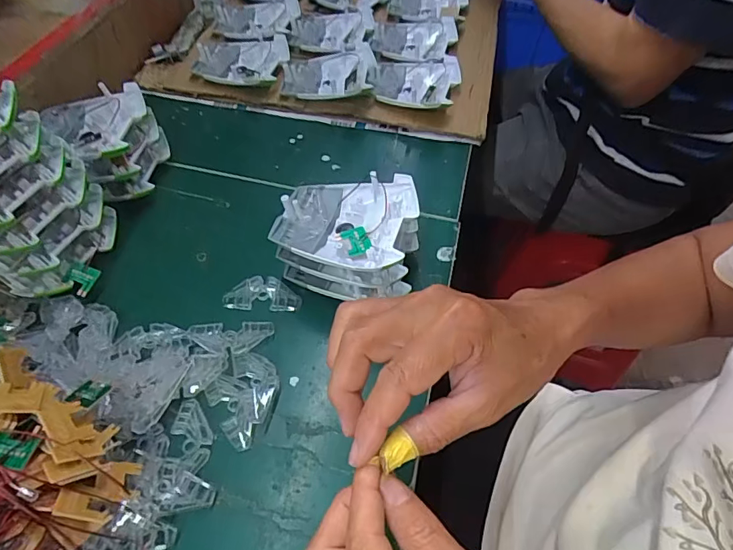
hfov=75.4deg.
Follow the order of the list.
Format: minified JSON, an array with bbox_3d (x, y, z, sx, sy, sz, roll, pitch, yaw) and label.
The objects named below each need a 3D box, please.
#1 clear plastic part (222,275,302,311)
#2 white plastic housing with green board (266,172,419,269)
[{"bbox_3d":[-0.090,0.016,0.415,0.065,0.009,0.030,4,54,-1],"label":"clear plastic part"},{"bbox_3d":[-0.018,-0.047,0.387,0.106,0.026,0.093,16,55,8],"label":"white plastic housing with green board"}]

